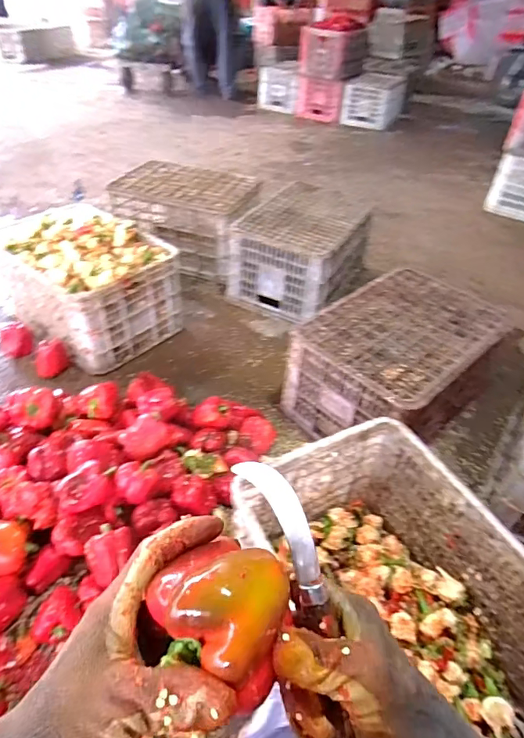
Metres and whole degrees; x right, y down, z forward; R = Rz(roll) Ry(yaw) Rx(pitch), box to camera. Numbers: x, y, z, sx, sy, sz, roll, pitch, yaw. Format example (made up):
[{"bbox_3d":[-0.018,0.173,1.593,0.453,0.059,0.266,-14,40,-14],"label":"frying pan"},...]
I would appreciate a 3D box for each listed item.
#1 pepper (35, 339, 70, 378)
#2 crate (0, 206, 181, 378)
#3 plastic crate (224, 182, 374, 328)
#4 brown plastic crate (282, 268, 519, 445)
[{"bbox_3d":[-0.592,-0.033,1.306,0.088,0.072,0.087,-6,44,-14],"label":"pepper"},{"bbox_3d":[-0.511,-0.253,1.404,0.445,0.292,0.351,31,48,25],"label":"crate"},{"bbox_3d":[0.148,-0.425,1.637,0.353,0.245,0.478,24,46,22],"label":"plastic crate"},{"bbox_3d":[0.344,-0.015,1.222,0.509,0.265,0.349,-31,52,-32],"label":"brown plastic crate"}]

